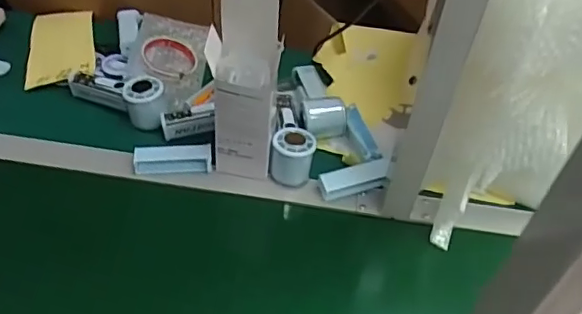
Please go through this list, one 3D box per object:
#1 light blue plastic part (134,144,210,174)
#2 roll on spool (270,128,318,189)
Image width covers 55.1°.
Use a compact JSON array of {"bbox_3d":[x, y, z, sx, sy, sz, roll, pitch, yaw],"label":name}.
[{"bbox_3d":[-0.157,0.002,0.746,0.101,0.029,0.029,-1,48,-6],"label":"light blue plastic part"},{"bbox_3d":[0.004,-0.001,0.748,0.053,0.063,0.050,3,48,-3],"label":"roll on spool"}]

